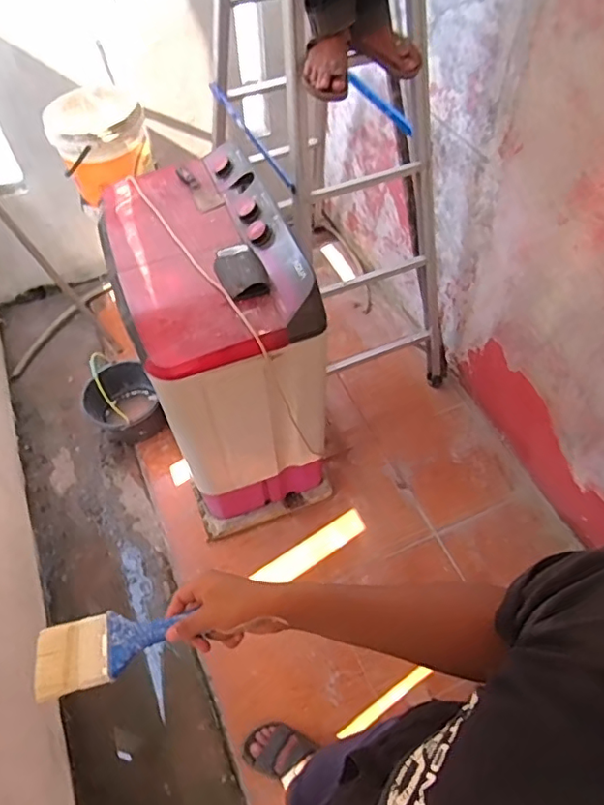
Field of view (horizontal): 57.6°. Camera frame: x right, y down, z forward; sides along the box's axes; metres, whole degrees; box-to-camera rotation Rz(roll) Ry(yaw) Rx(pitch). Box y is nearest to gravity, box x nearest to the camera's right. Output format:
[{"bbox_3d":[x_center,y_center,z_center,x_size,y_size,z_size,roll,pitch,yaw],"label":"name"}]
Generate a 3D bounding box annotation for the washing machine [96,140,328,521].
[{"bbox_3d":[-0.241,-0.154,1.595,0.402,0.812,0.688,-18,56,-12],"label":"washing machine"}]

